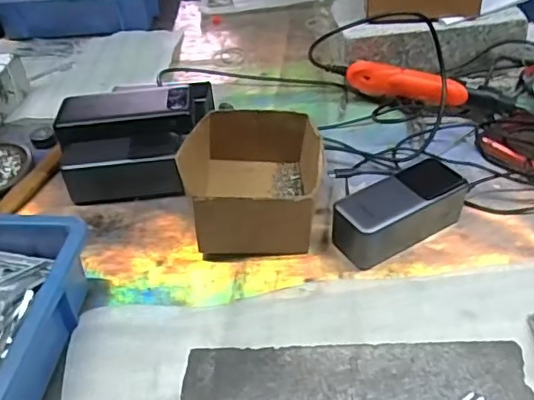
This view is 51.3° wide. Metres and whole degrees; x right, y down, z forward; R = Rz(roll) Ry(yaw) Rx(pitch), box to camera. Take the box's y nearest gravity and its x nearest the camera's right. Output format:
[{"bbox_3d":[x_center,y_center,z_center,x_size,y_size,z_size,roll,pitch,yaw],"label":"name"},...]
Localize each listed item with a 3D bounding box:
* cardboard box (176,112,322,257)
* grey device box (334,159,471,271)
[{"bbox_3d":[-0.014,-0.024,0.564,0.136,0.061,0.156,-5,41,-1],"label":"cardboard box"},{"bbox_3d":[0.129,0.011,0.540,0.133,0.050,0.055,-24,44,-22],"label":"grey device box"}]

